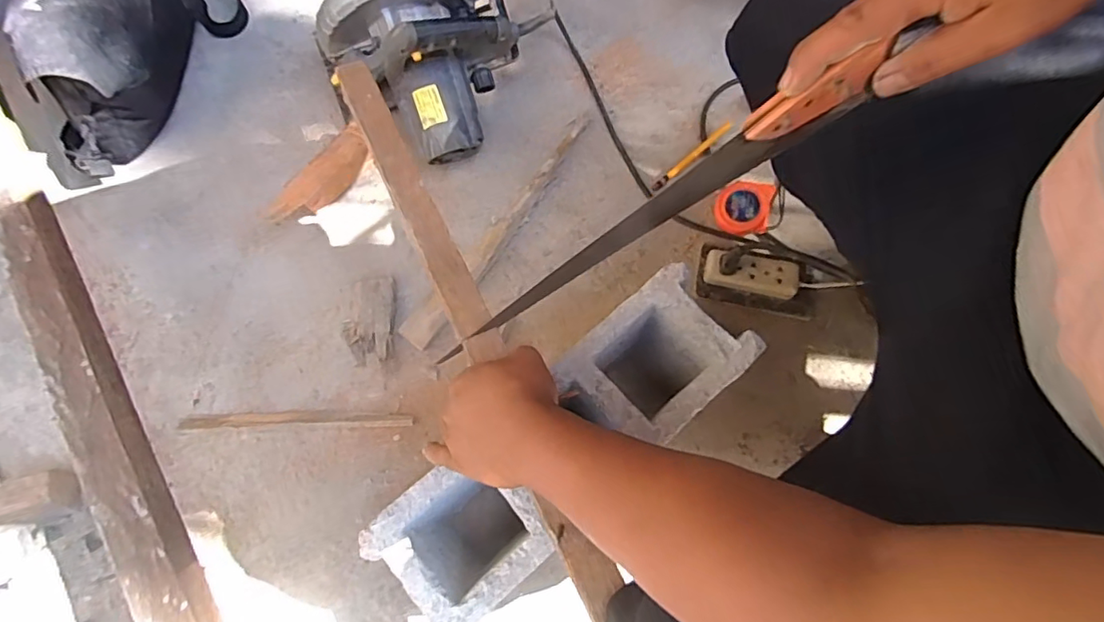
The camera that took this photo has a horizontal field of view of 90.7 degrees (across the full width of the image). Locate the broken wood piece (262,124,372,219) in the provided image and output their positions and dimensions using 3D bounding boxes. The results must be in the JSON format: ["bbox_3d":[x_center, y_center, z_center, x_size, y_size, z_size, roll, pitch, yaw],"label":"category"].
[{"bbox_3d":[-0.322,-0.184,0.765,0.054,0.050,0.186,43,78,12],"label":"broken wood piece"}]

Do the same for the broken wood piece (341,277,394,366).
[{"bbox_3d":[-0.241,0.010,0.716,0.067,0.023,0.115,-4,73,0],"label":"broken wood piece"}]

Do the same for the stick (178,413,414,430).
[{"bbox_3d":[-0.321,0.137,0.680,0.290,0.010,0.018,-1,73,1],"label":"stick"}]

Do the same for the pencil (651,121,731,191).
[{"bbox_3d":[0.202,-0.223,0.783,0.159,0.010,0.013,-40,76,-10],"label":"pencil"}]

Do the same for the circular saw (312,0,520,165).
[{"bbox_3d":[-0.170,-0.329,0.733,0.261,0.199,0.225,-21,74,-5],"label":"circular saw"}]

